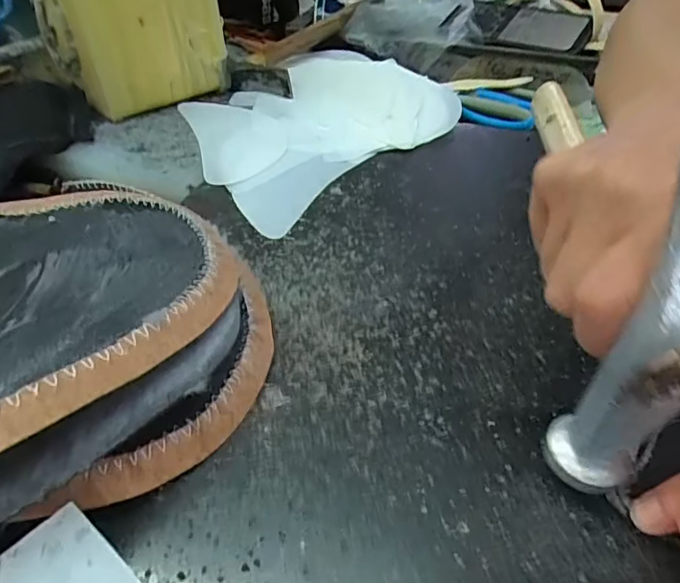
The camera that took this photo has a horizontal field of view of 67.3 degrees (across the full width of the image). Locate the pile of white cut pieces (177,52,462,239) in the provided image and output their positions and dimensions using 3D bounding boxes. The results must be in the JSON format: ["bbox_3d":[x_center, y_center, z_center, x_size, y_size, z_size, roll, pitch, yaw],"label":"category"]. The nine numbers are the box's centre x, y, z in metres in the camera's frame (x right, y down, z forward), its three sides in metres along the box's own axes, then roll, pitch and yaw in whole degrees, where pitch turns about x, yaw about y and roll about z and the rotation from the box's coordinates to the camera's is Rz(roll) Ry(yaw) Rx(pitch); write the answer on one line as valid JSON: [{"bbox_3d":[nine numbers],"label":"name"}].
[{"bbox_3d":[-0.022,-0.151,0.449,0.191,0.019,0.263,35,57,28],"label":"pile of white cut pieces"}]

